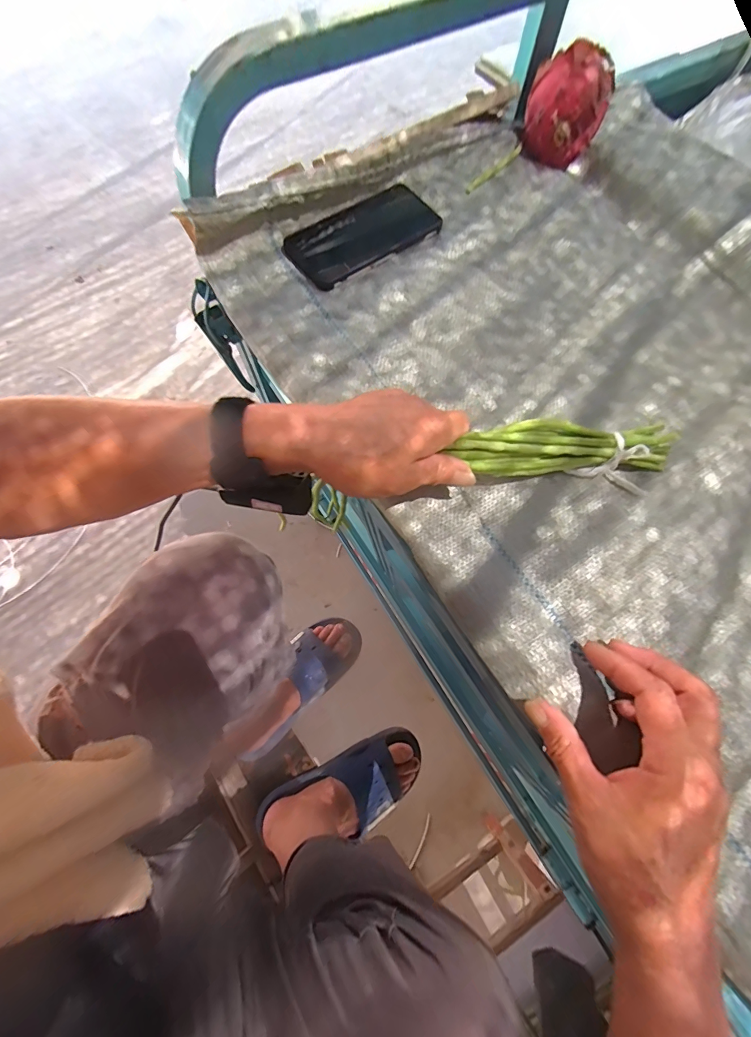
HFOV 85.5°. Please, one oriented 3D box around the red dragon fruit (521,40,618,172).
[{"bbox_3d":[0.233,-0.503,0.499,0.092,0.093,0.087,18,69,5],"label":"red dragon fruit"}]

